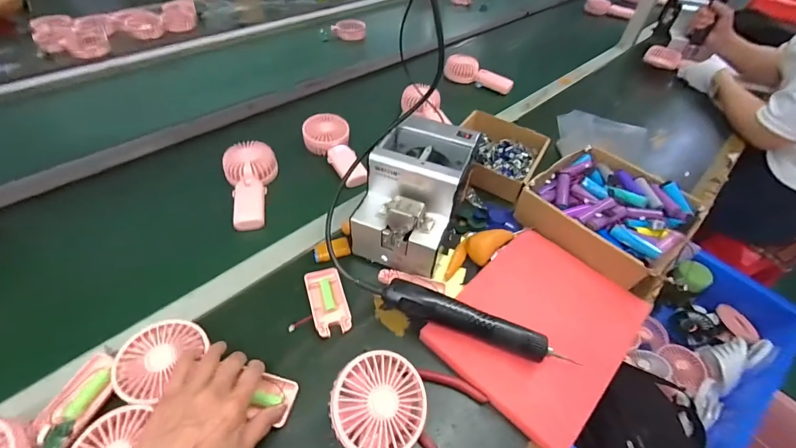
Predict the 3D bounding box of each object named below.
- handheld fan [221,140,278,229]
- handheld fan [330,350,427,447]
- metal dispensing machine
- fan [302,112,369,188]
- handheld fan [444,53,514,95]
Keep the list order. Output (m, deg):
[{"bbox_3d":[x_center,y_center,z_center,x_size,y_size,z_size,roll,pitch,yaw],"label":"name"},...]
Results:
[{"bbox_3d":[-0.249,-0.062,0.614,0.079,0.045,0.166,-5,64,-9],"label":"handheld fan"},{"bbox_3d":[-0.014,0.209,0.316,0.086,0.034,0.182,-2,66,-6],"label":"handheld fan"},{"bbox_3d":[0.023,-0.039,0.529,0.127,0.146,0.172,18,48,12],"label":"metal dispensing machine"},{"bbox_3d":[-0.113,-0.140,0.695,0.083,0.045,0.179,-24,69,-25],"label":"fan"},{"bbox_3d":[0.211,-0.389,0.941,0.183,0.056,0.041,25,50,18],"label":"handheld fan"}]

